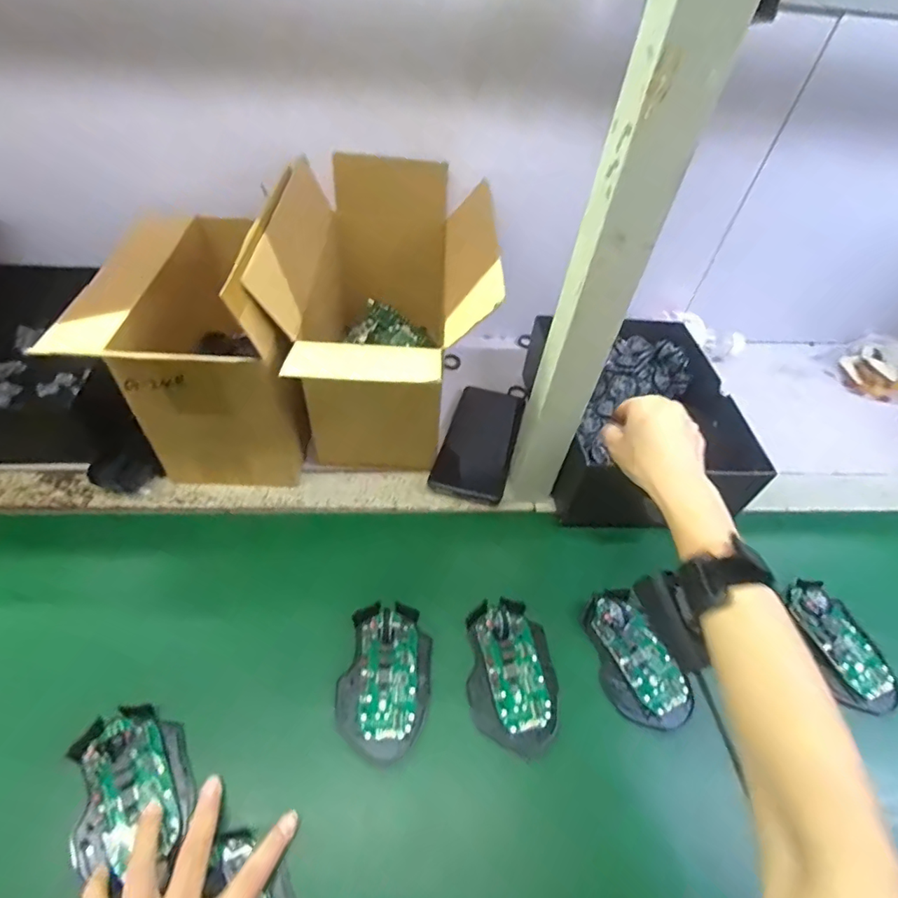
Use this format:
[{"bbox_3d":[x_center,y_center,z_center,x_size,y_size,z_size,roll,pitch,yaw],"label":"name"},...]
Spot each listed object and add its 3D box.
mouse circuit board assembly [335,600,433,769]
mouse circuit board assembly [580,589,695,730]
[{"bbox_3d":[-0.051,0.184,0.419,0.071,0.029,0.113,9,52,2],"label":"mouse circuit board assembly"},{"bbox_3d":[0.156,0.176,0.437,0.066,0.020,0.111,-22,60,-13],"label":"mouse circuit board assembly"}]

